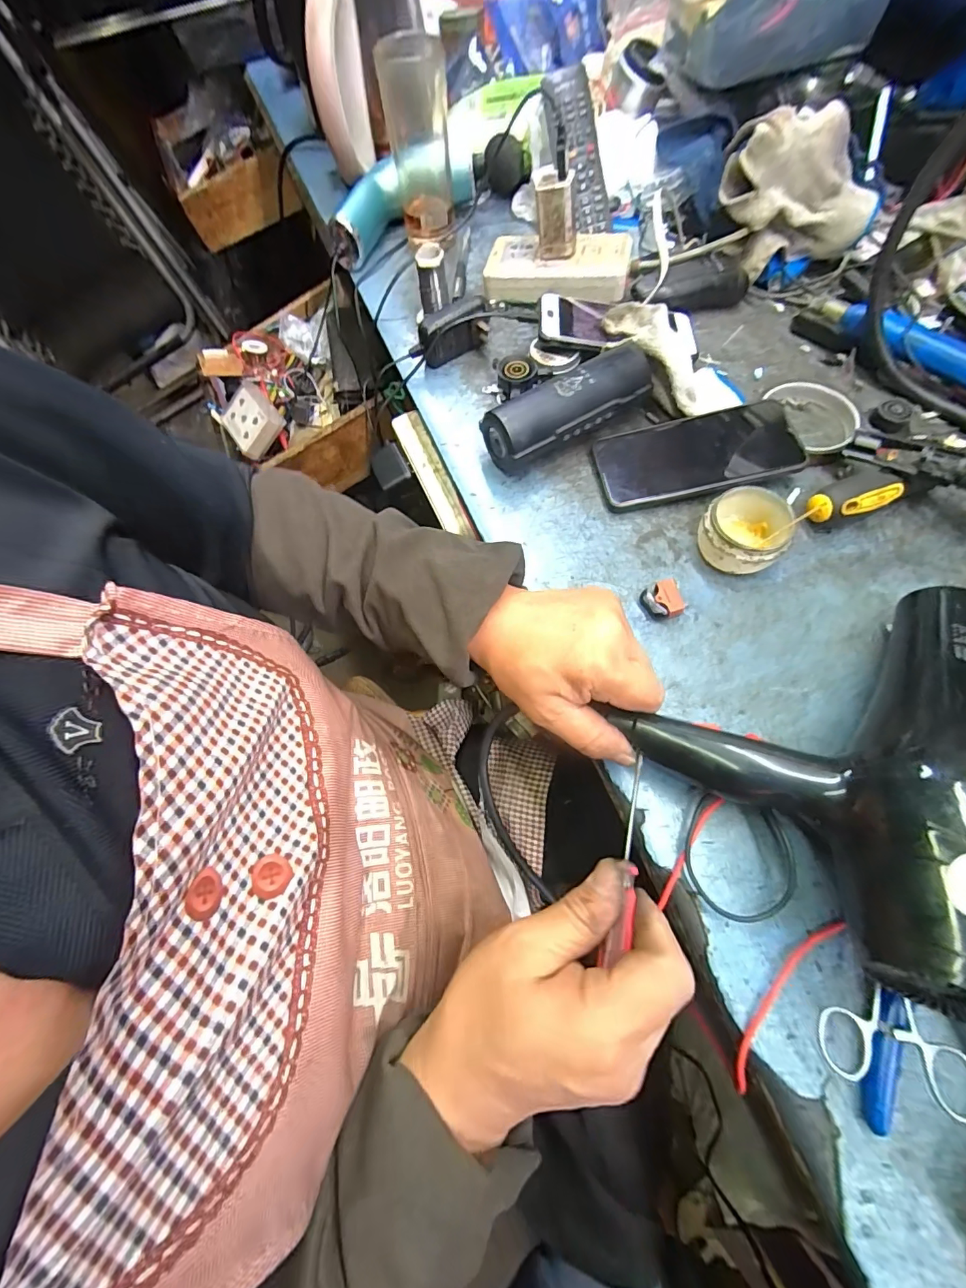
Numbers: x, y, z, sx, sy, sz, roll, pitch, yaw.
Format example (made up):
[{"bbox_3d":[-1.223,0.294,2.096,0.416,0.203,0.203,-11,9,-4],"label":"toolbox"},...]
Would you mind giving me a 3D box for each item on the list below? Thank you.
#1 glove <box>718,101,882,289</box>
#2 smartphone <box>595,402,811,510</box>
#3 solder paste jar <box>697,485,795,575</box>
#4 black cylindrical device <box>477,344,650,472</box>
[{"bbox_3d":[0.304,-0.435,0.449,0.141,0.114,0.071,-6,66,1],"label":"glove"},{"bbox_3d":[0.179,-0.162,0.390,0.159,0.012,0.078,-11,67,5],"label":"smartphone"},{"bbox_3d":[0.199,-0.084,0.353,0.058,0.039,0.063,-1,66,3],"label":"solder paste jar"},{"bbox_3d":[0.076,-0.204,0.404,0.154,0.052,0.056,-25,67,-8],"label":"black cylindrical device"}]

